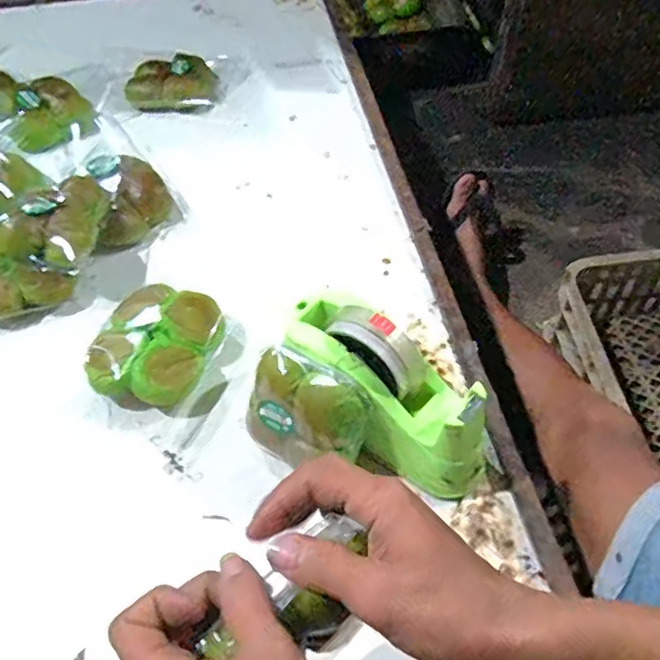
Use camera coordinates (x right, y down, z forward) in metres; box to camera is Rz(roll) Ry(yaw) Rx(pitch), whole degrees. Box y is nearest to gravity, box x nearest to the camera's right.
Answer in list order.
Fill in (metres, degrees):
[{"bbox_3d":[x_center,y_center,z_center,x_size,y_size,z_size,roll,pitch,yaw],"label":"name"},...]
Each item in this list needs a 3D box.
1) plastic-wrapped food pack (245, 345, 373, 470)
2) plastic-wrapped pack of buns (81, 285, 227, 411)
[{"bbox_3d":[-0.019,0.079,0.501,0.105,0.109,0.063,20,57,16],"label":"plastic-wrapped food pack"},{"bbox_3d":[-0.168,0.014,0.581,0.108,0.050,0.130,11,54,8],"label":"plastic-wrapped pack of buns"}]

